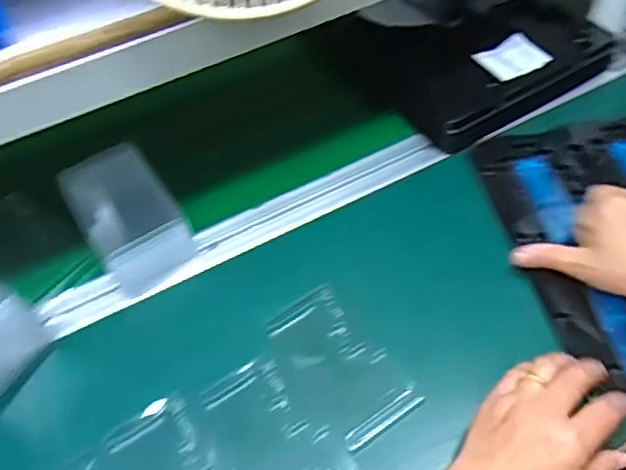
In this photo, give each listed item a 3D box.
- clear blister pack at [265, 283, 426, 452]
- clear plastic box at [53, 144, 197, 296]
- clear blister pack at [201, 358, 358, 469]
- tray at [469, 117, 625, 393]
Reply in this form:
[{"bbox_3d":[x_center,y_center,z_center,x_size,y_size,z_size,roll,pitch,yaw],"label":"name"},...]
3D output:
[{"bbox_3d":[0.019,0.103,0.493,0.075,0.019,0.125,-33,58,-19],"label":"clear blister pack"},{"bbox_3d":[-0.165,-0.015,0.552,0.079,0.062,0.127,-32,58,-18],"label":"clear plastic box"},{"bbox_3d":[-0.024,0.152,0.458,0.070,0.012,0.126,-28,57,-16],"label":"clear blister pack"},{"bbox_3d":[0.286,-0.005,0.543,0.216,0.030,0.282,-15,54,-7],"label":"tray"}]

